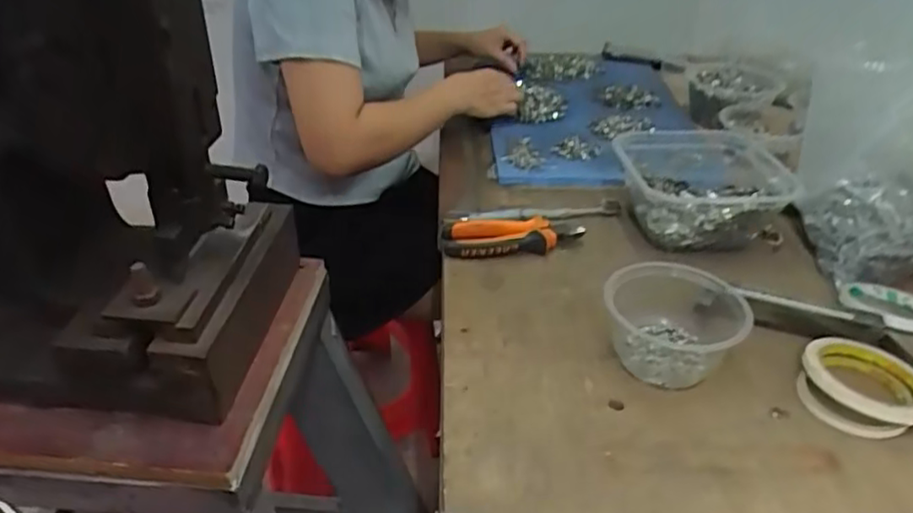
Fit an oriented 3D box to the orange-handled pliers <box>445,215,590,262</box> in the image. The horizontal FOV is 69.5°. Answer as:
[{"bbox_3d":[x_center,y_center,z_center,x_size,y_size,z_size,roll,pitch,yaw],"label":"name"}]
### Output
[{"bbox_3d":[0.059,-0.019,0.712,0.153,0.026,0.068,2,33,6],"label":"orange-handled pliers"}]

